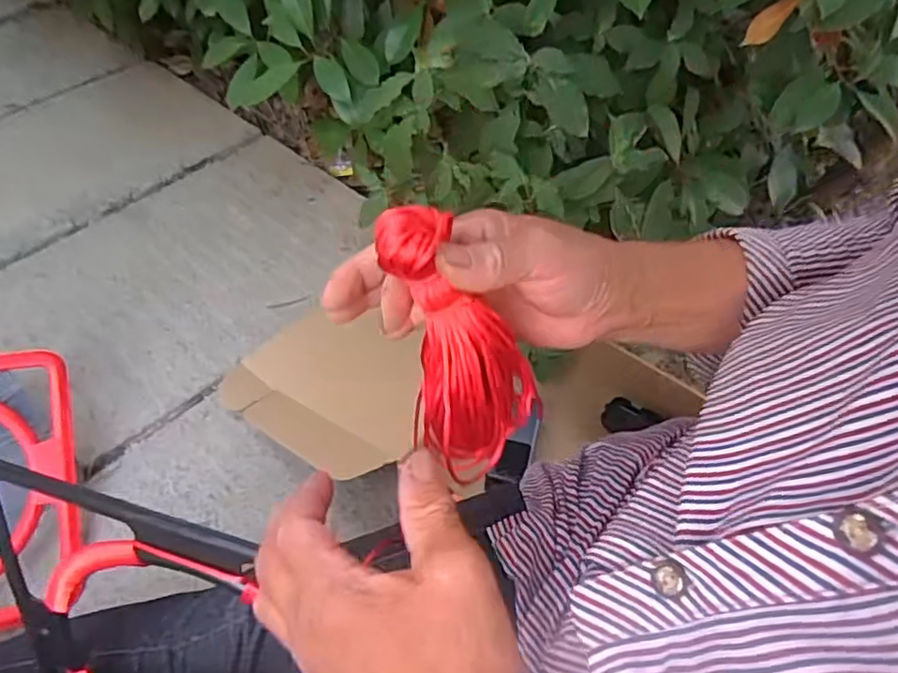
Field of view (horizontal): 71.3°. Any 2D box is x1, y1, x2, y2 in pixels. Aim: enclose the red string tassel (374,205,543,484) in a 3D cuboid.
[{"bbox_3d":[0.004,0.004,0.305,0.057,0.138,0.033,-25,27,-15],"label":"red string tassel"}]

